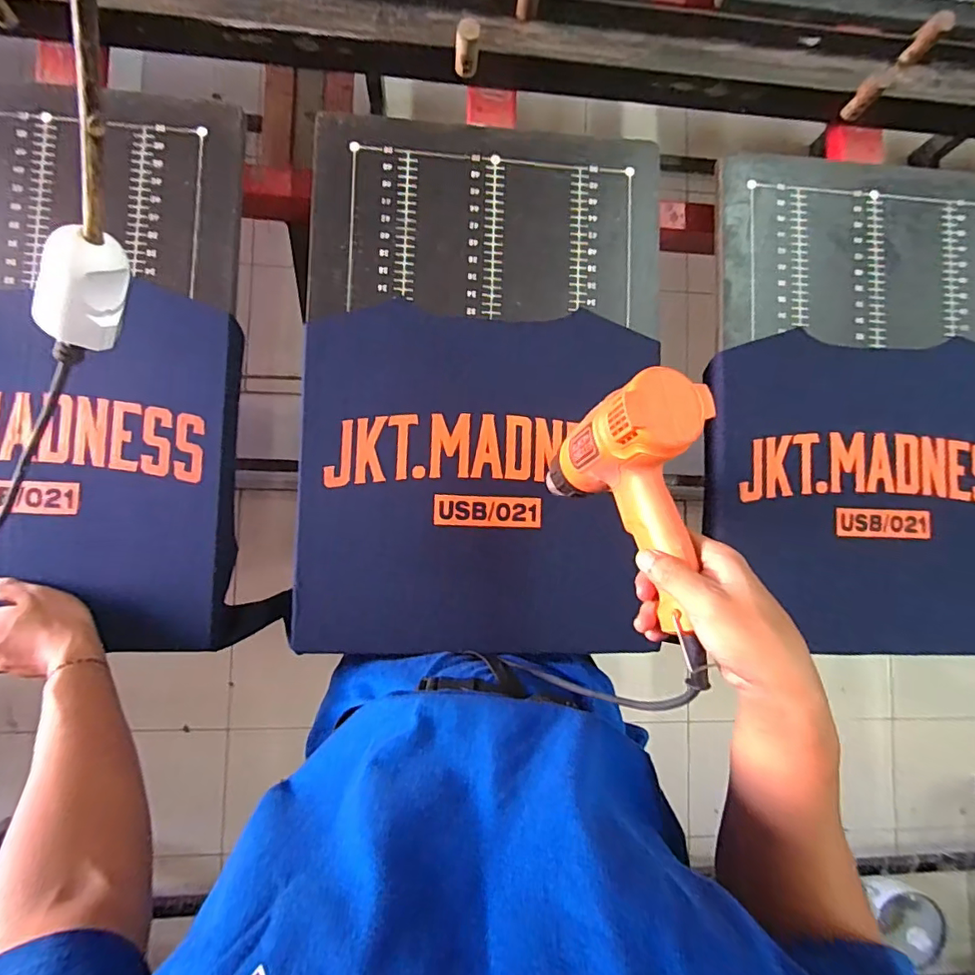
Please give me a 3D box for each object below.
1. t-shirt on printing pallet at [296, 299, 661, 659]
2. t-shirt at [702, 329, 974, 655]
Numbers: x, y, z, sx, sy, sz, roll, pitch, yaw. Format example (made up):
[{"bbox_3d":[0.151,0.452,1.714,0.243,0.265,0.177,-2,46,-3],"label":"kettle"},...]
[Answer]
[{"bbox_3d":[-0.011,-0.008,0.582,0.393,0.035,0.374,2,86,-6],"label":"t-shirt on printing pallet"},{"bbox_3d":[0.467,0.010,0.638,0.409,0.045,0.372,2,86,-6],"label":"t-shirt"}]

